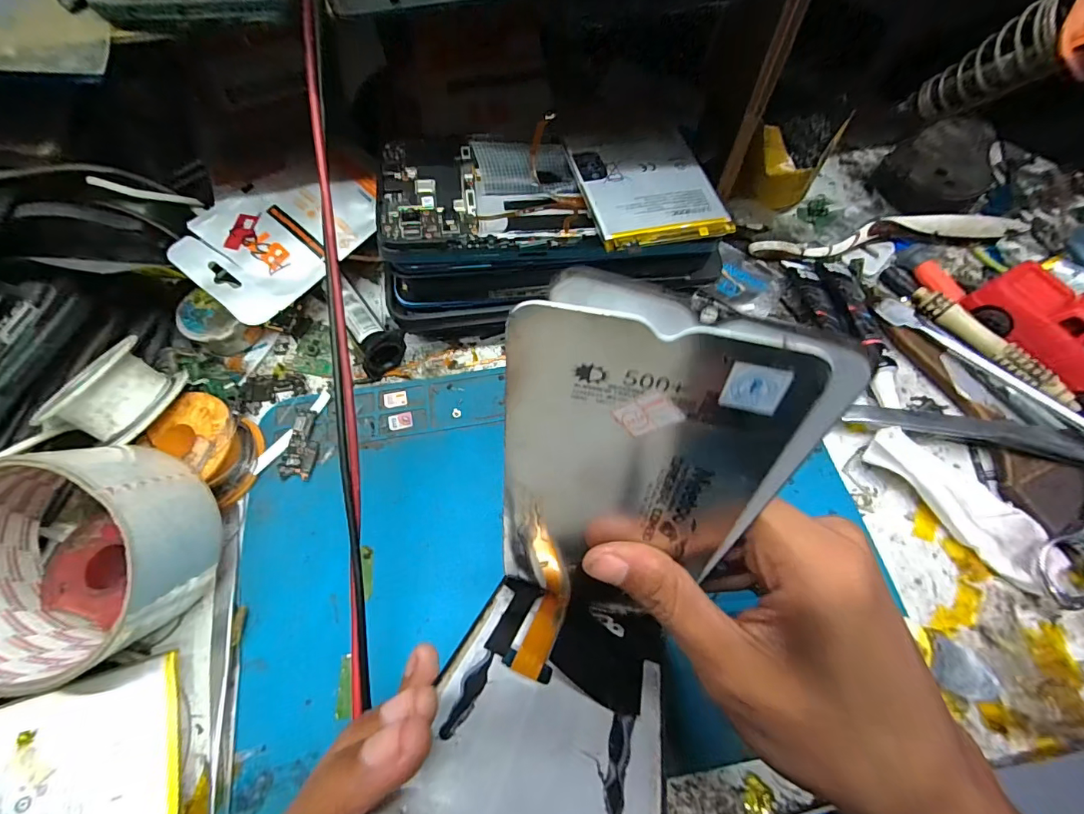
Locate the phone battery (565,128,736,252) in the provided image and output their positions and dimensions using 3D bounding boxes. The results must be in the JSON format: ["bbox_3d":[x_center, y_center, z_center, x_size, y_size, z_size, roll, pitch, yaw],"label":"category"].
[{"bbox_3d":[0.050,-0.106,0.224,0.063,0.006,0.071,-15,65,-7],"label":"phone battery"}]

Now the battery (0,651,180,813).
[{"bbox_3d":[-0.182,0.138,0.172,0.085,0.004,0.061,-15,68,-15],"label":"battery"}]

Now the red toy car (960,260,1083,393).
[{"bbox_3d":[0.282,-0.036,0.249,0.051,0.032,0.092,-21,66,-9],"label":"red toy car"}]

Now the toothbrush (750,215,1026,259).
[{"bbox_3d":[0.220,-0.110,0.302,0.181,0.016,0.023,-8,65,-4],"label":"toothbrush"}]

